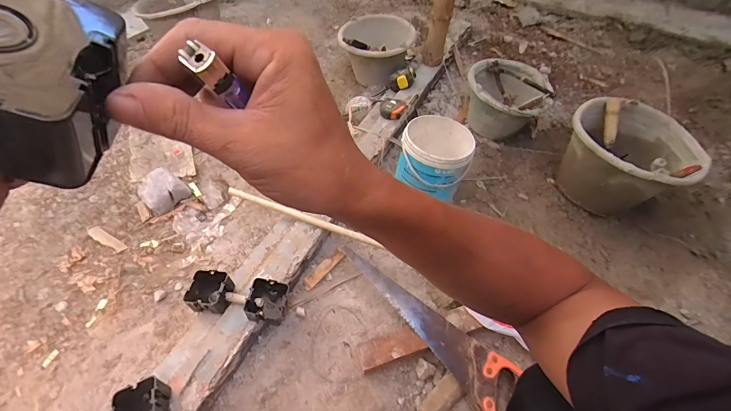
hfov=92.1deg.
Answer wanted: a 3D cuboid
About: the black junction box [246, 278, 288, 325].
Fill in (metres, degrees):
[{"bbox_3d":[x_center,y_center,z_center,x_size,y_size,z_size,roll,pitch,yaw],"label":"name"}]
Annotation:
[{"bbox_3d":[-0.184,0.187,0.678,0.067,0.060,0.075,9,52,6],"label":"black junction box"}]

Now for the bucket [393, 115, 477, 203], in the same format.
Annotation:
[{"bbox_3d":[0.181,-0.122,0.924,0.173,0.157,0.189,14,52,9],"label":"bucket"}]

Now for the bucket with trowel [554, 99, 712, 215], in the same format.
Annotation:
[{"bbox_3d":[0.669,-0.116,0.927,0.299,0.214,0.290,-36,61,-26],"label":"bucket with trowel"}]

